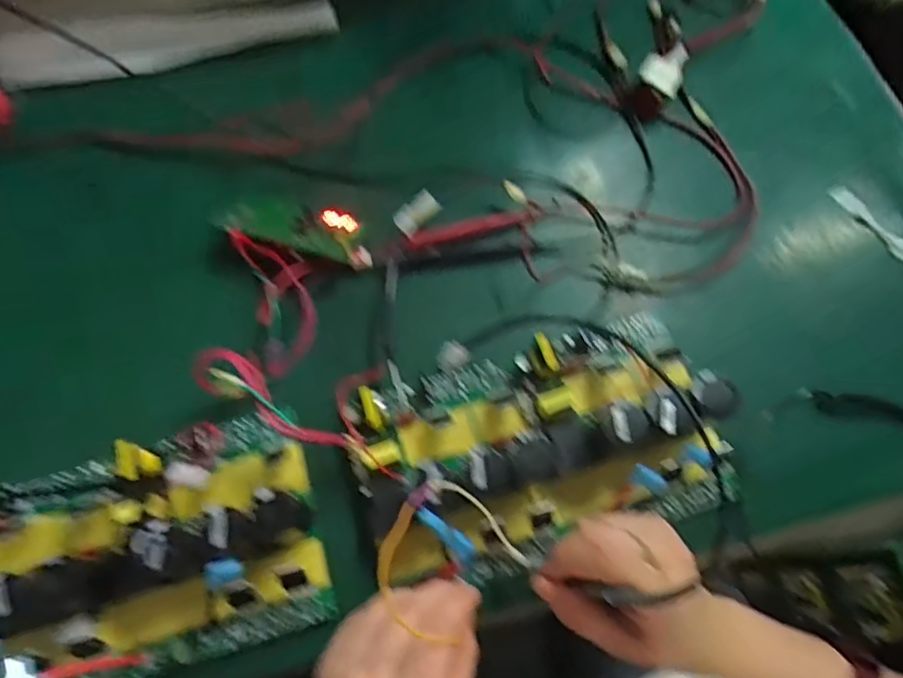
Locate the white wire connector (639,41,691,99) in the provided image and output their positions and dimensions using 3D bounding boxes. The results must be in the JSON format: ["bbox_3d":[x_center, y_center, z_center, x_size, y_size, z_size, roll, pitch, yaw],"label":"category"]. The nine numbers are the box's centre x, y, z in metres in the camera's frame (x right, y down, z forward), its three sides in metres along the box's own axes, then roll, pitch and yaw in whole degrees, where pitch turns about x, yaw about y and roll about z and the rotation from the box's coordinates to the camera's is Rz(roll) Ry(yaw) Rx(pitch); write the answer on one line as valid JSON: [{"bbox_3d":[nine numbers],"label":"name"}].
[{"bbox_3d":[0.189,-0.238,0.502,0.037,0.015,0.068,30,56,8],"label":"white wire connector"}]

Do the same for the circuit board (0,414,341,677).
[{"bbox_3d":[-0.210,0.135,0.351,0.242,0.055,0.143,-15,69,-6],"label":"circuit board"}]

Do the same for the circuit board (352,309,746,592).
[{"bbox_3d":[0.059,0.068,0.370,0.237,0.061,0.136,-17,73,-6],"label":"circuit board"}]

